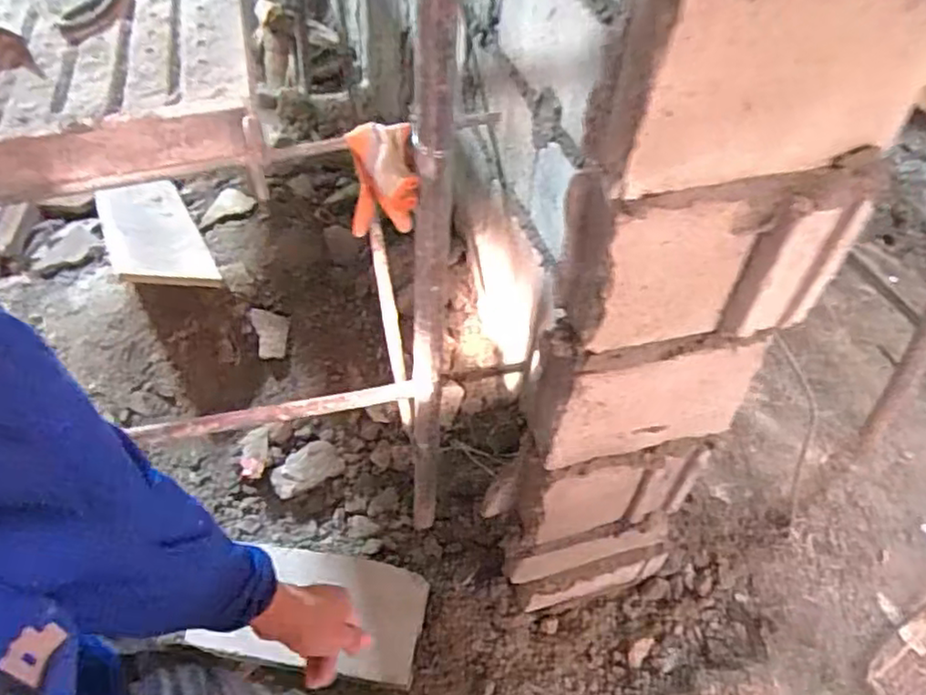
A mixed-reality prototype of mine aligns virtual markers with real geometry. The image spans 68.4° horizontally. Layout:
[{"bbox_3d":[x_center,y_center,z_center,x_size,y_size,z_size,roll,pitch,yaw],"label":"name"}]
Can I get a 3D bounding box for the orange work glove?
[{"bbox_3d":[-0.093,-0.180,0.797,0.078,0.138,0.065,-2,48,-7],"label":"orange work glove"}]

